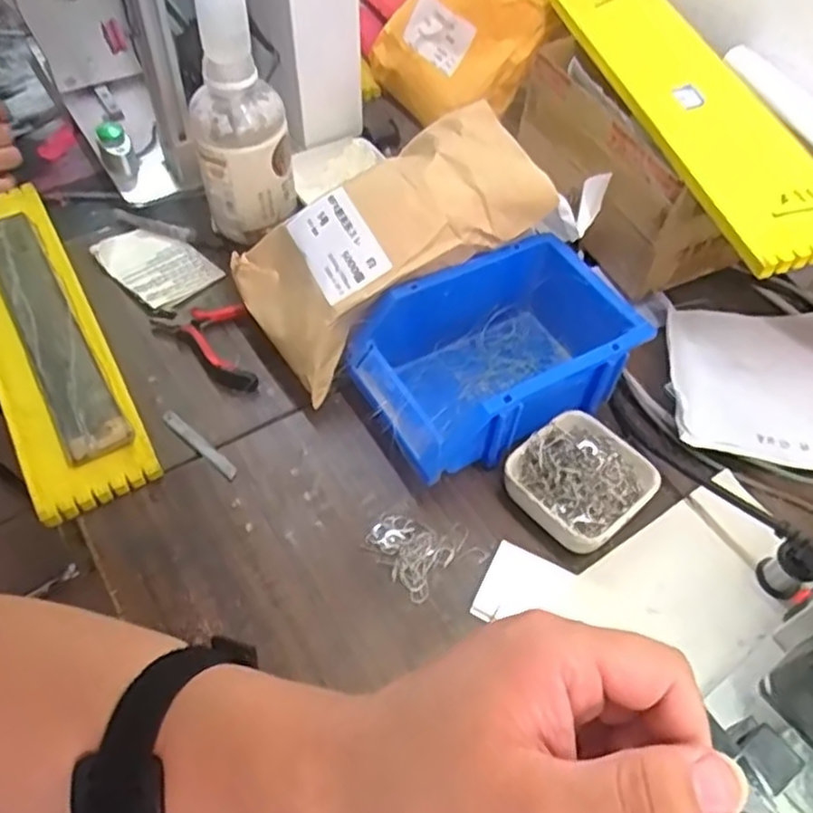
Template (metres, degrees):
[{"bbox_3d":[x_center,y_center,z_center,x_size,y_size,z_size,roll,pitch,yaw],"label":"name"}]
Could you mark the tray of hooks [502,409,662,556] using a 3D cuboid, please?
[{"bbox_3d":[0.116,0.050,0.475,0.087,0.030,0.080,-36,62,-24],"label":"tray of hooks"}]

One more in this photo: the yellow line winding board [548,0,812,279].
[{"bbox_3d":[0.206,-0.234,0.528,0.078,0.012,0.350,-20,59,3],"label":"yellow line winding board"}]

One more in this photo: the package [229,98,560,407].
[{"bbox_3d":[-0.014,-0.120,0.513,0.227,0.058,0.121,-33,58,5],"label":"package"}]

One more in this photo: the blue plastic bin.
[{"bbox_3d":[0.060,-0.034,0.509,0.180,0.078,0.123,-24,58,-17],"label":"blue plastic bin"}]

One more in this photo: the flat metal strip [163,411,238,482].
[{"bbox_3d":[-0.149,0.027,0.508,0.080,0.007,0.010,36,61,22],"label":"flat metal strip"}]

